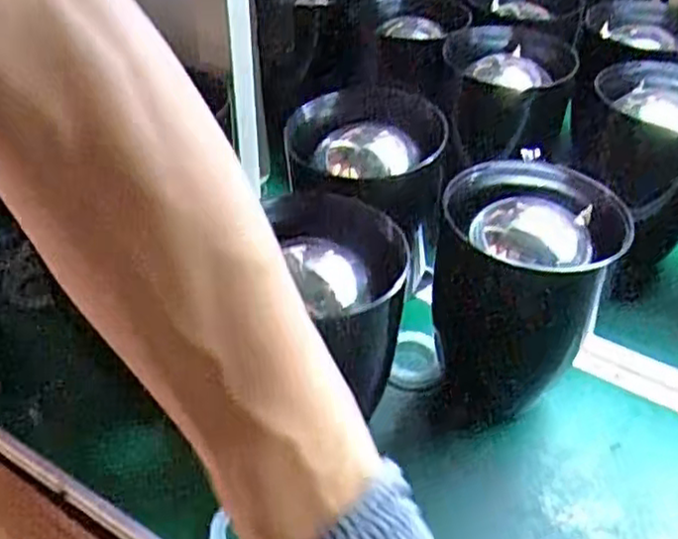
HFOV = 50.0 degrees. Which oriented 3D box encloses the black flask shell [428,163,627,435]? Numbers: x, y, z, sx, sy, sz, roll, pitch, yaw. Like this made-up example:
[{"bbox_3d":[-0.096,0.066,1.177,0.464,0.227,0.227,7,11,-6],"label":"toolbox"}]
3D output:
[{"bbox_3d":[0.138,0.023,0.571,0.129,0.174,0.120,3,40,2],"label":"black flask shell"}]

